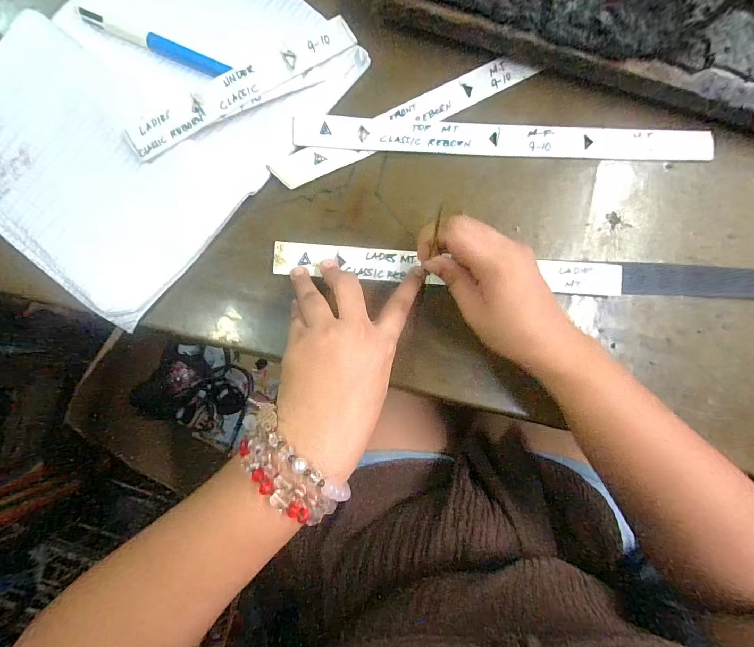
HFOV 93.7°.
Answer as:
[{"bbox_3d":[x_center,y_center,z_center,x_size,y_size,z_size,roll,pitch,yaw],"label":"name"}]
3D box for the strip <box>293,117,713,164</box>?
[{"bbox_3d":[0.108,-0.150,0.292,0.343,0.004,0.028,0,89,-4],"label":"strip"}]

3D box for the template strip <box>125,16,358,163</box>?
[{"bbox_3d":[-0.101,-0.183,0.271,0.187,0.005,0.028,-35,94,-7],"label":"template strip"}]

